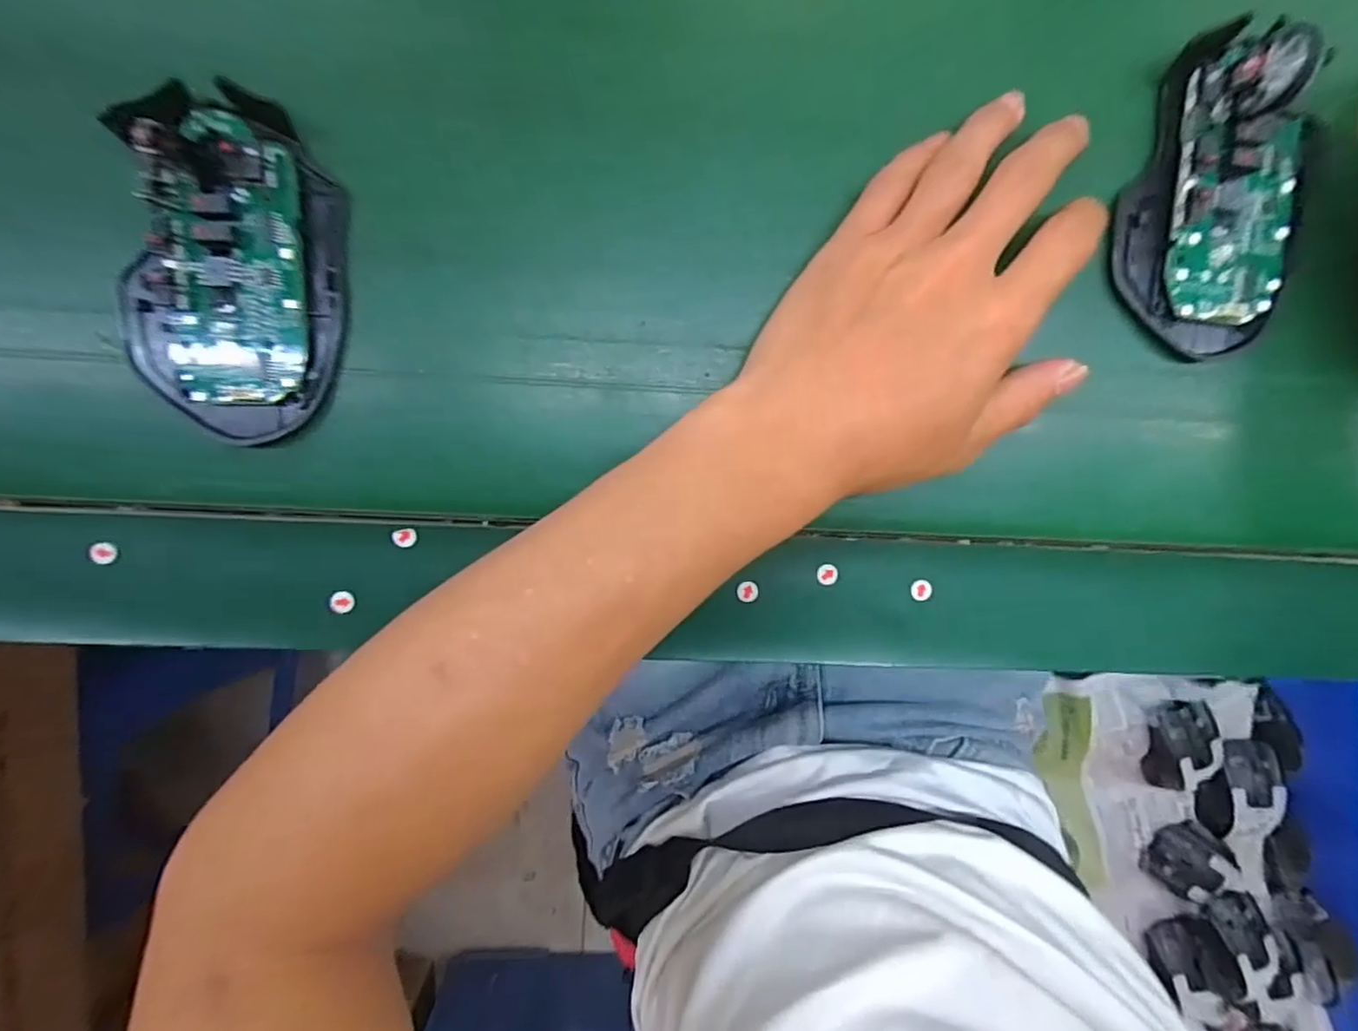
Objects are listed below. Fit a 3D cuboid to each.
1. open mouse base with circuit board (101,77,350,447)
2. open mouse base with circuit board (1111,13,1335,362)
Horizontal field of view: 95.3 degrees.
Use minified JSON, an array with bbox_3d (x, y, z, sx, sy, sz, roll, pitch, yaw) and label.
[{"bbox_3d":[-0.157,-0.085,0.216,0.072,0.019,0.113,12,93,-3],"label":"open mouse base with circuit board"},{"bbox_3d":[0.205,-0.119,0.228,0.065,0.027,0.111,10,94,-3],"label":"open mouse base with circuit board"}]

